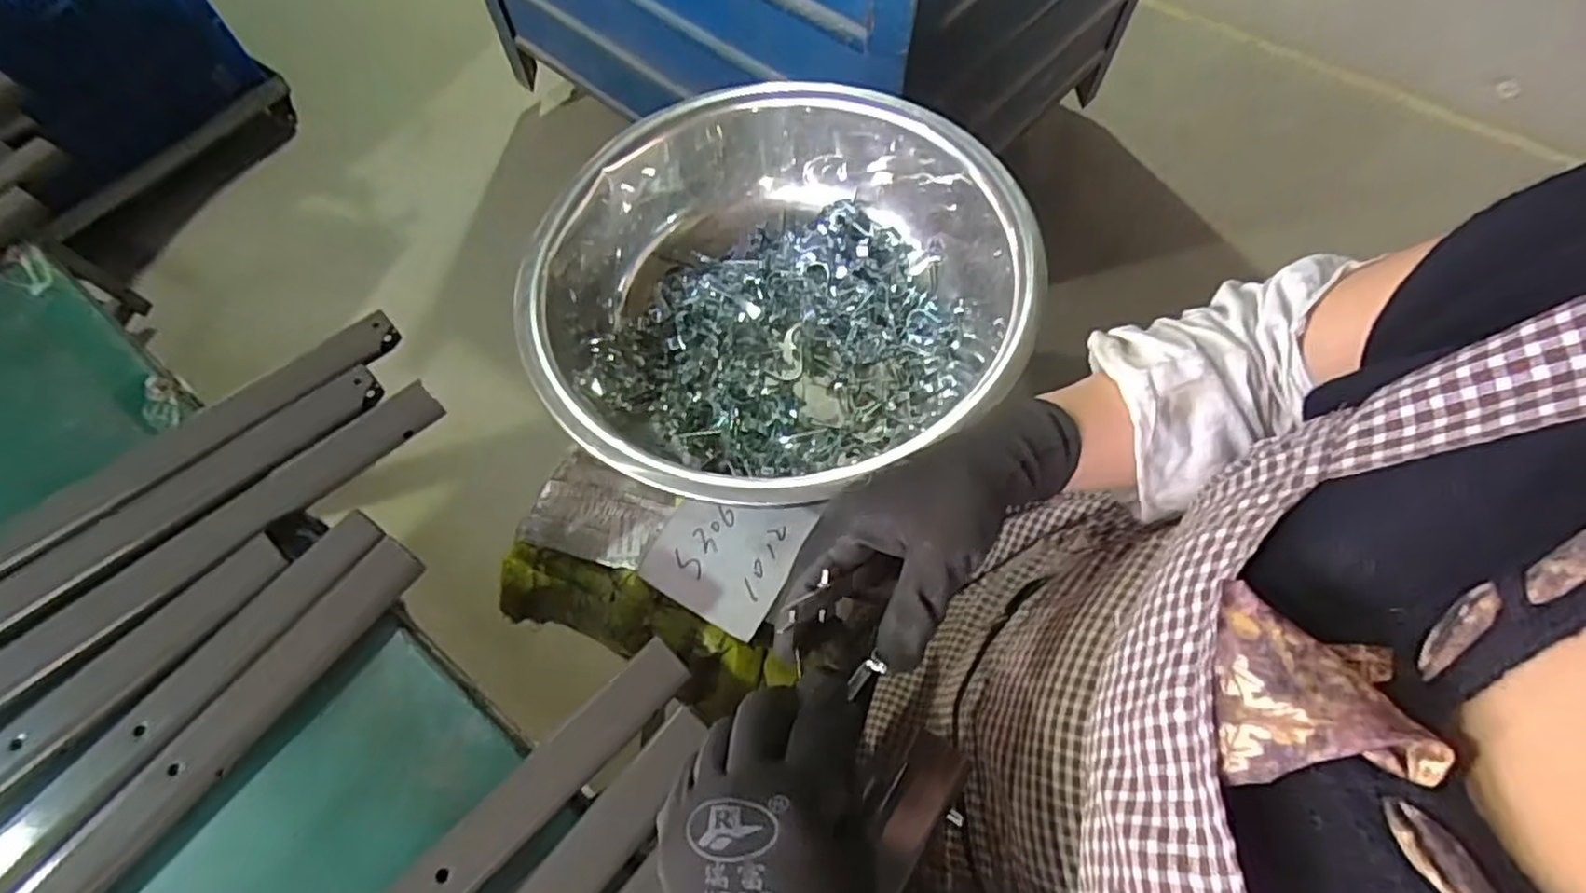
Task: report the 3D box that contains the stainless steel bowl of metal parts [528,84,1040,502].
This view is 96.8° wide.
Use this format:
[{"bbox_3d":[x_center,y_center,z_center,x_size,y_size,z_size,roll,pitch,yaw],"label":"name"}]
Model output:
[{"bbox_3d":[-0.008,-0.118,0.570,0.361,0.120,0.377,0,64,0],"label":"stainless steel bowl of metal parts"}]

